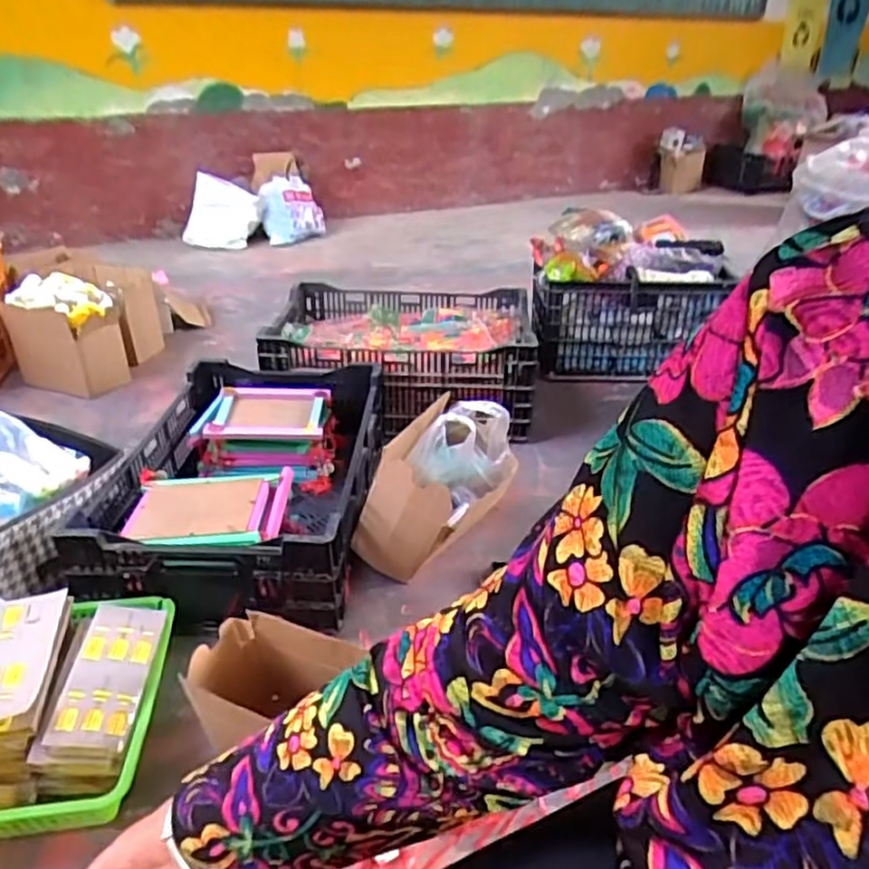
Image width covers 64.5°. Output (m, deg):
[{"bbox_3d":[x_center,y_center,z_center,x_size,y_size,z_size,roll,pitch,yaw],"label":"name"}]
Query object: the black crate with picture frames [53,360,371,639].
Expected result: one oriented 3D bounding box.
[{"bbox_3d":[-0.339,0.082,1.263,0.430,0.199,0.620,1,29,2],"label":"black crate with picture frames"}]

